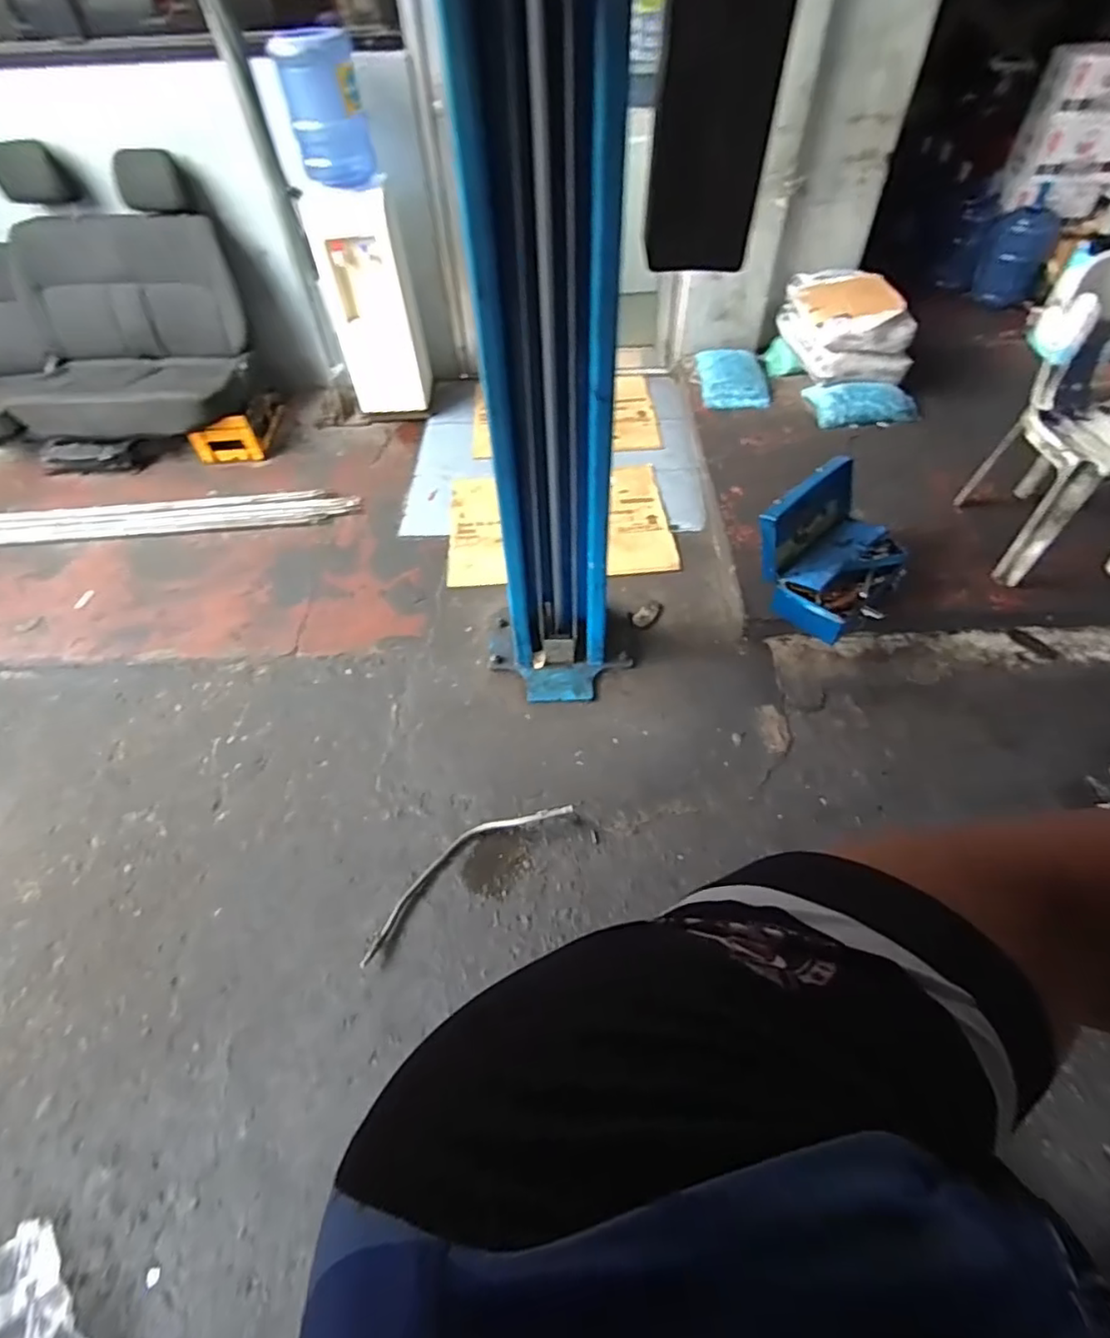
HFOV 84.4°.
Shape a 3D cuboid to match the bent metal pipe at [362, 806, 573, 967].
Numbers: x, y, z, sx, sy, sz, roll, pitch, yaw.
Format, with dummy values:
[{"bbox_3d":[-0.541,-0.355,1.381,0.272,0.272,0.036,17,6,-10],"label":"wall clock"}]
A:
[{"bbox_3d":[-0.234,0.492,1.553,0.614,0.036,0.135,-31,58,-22],"label":"bent metal pipe"}]

